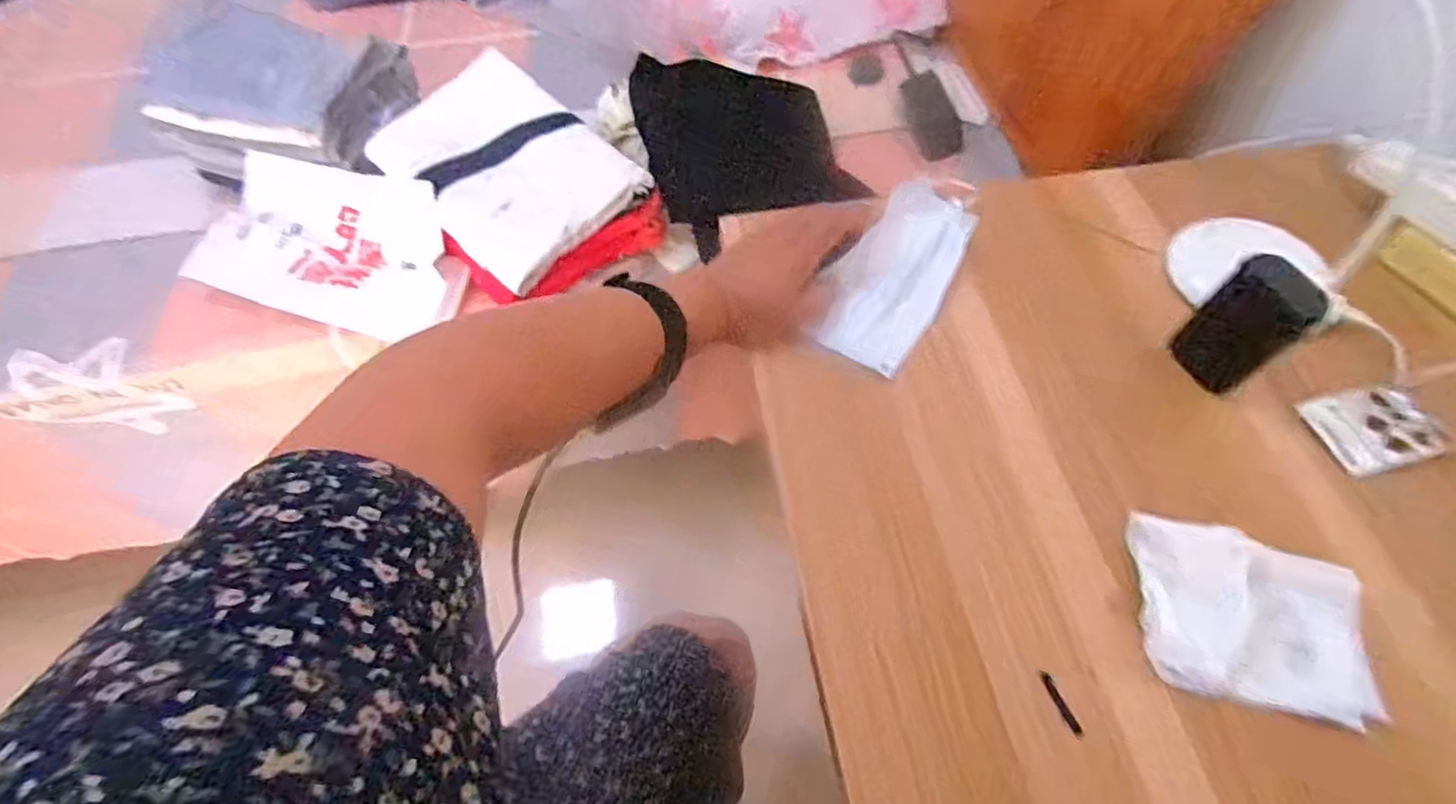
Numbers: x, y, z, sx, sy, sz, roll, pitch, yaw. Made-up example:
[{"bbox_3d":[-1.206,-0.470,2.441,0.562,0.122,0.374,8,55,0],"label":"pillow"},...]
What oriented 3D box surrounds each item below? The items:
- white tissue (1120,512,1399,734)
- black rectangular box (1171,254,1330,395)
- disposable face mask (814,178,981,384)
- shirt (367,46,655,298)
[{"bbox_3d":[0.296,0.122,0.366,0.118,0.034,0.090,11,60,7],"label":"white tissue"},{"bbox_3d":[0.337,-0.049,0.428,0.021,0.090,0.052,-36,65,-19],"label":"black rectangular box"},{"bbox_3d":[0.127,-0.096,0.491,0.077,0.012,0.159,25,74,13],"label":"disposable face mask"},{"bbox_3d":[-0.263,-0.287,0.786,0.214,0.069,0.279,-41,67,-21],"label":"shirt"}]

